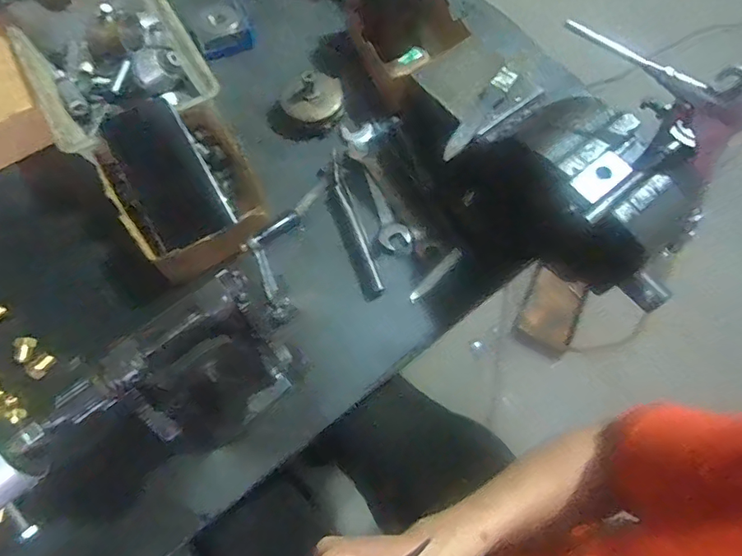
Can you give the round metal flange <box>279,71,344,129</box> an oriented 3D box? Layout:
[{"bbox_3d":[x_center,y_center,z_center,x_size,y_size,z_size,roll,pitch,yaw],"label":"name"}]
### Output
[{"bbox_3d":[-0.071,-0.218,0.584,0.073,0.044,0.062,-4,66,-4],"label":"round metal flange"}]

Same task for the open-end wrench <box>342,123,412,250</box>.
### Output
[{"bbox_3d":[0.005,-0.112,0.566,0.038,0.010,0.171,-14,67,-8],"label":"open-end wrench"}]

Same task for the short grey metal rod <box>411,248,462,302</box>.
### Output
[{"bbox_3d":[0.072,-0.004,0.526,0.012,0.007,0.082,41,71,15],"label":"short grey metal rod"}]

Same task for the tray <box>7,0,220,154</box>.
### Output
[{"bbox_3d":[-0.305,-0.254,0.577,0.178,0.071,0.241,-29,70,-14],"label":"tray"}]

